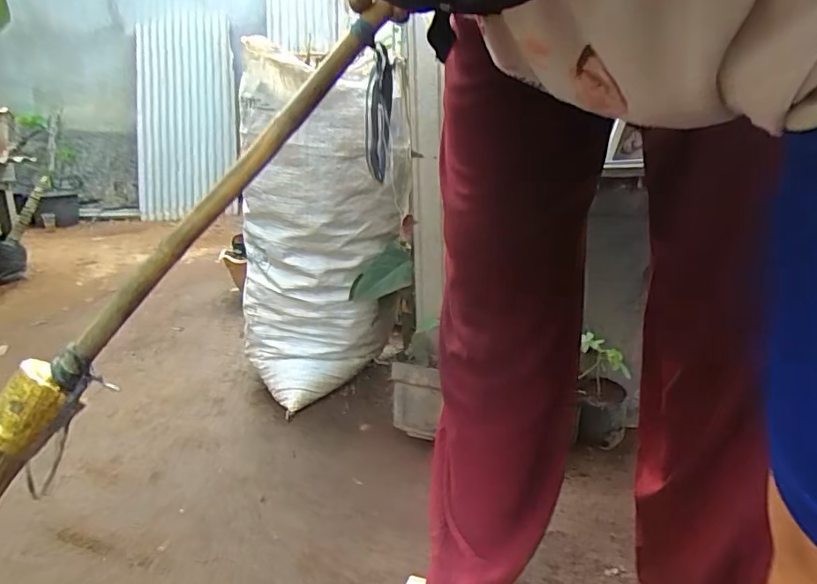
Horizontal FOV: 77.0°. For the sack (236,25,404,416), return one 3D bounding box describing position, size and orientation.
[{"bbox_3d":[-0.193,-0.092,1.074,0.343,0.683,0.190,-4,17,-9],"label":"sack"}]

